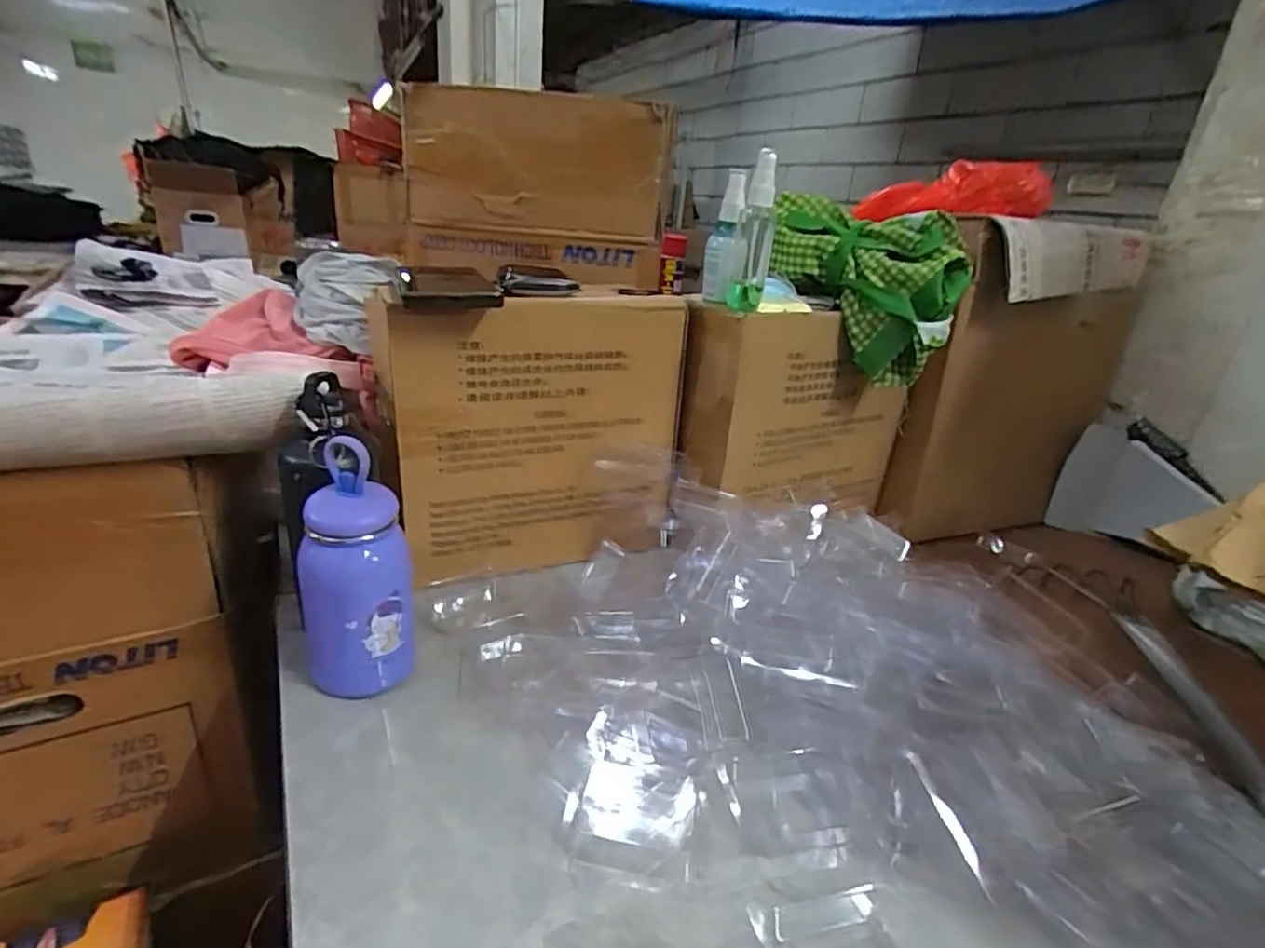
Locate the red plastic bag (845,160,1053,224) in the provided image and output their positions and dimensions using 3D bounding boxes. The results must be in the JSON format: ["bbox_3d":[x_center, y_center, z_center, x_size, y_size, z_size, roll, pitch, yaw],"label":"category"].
[{"bbox_3d":[0.366,-0.323,0.723,0.202,0.071,0.052,13,24,15],"label":"red plastic bag"}]

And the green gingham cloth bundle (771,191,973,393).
[{"bbox_3d":[0.233,-0.194,0.653,0.197,0.158,0.072,22,28,33],"label":"green gingham cloth bundle"}]

